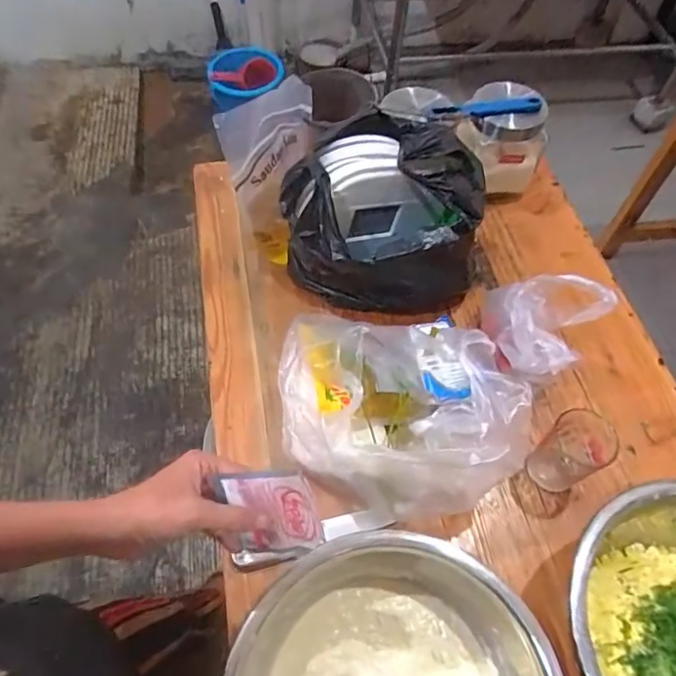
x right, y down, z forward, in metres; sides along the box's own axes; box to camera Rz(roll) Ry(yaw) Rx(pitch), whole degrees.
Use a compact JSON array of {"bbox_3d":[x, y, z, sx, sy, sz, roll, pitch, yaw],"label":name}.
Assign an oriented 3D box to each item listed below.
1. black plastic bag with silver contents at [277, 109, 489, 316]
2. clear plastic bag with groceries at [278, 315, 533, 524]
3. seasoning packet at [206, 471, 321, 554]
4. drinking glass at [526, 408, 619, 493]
[{"bbox_3d":[0.053,-0.139,0.703,0.233,0.213,0.190,-10,59,-10],"label":"black plastic bag with silver contents"},{"bbox_3d":[0.061,0.085,0.582,0.217,0.137,0.198,-11,59,-11],"label":"clear plastic bag with groceries"},{"bbox_3d":[-0.054,0.137,0.426,0.081,0.072,0.009,-8,15,20],"label":"seasoning packet"},{"bbox_3d":[0.263,0.131,0.622,0.076,0.076,0.064,-34,66,-22],"label":"drinking glass"}]

